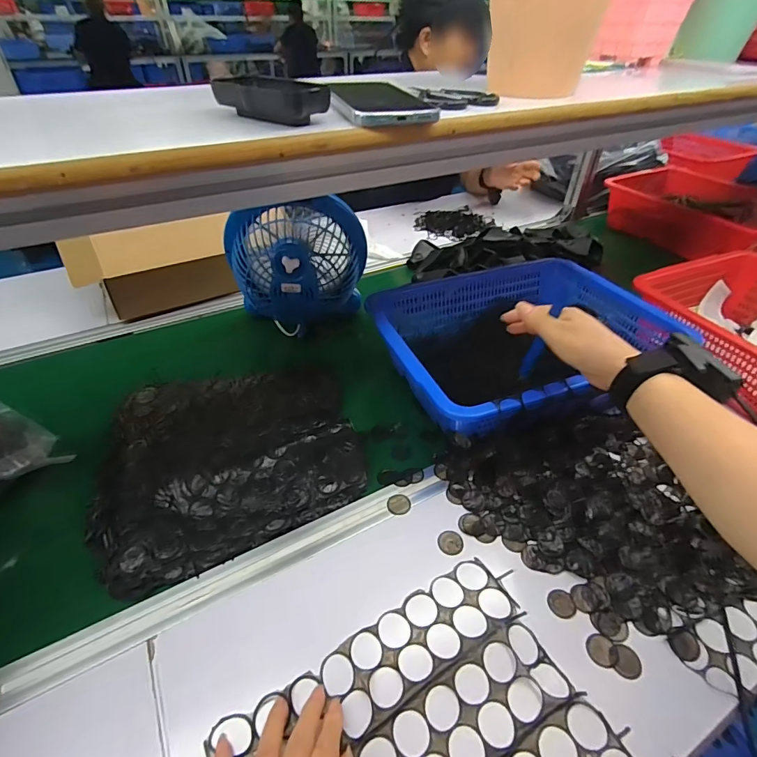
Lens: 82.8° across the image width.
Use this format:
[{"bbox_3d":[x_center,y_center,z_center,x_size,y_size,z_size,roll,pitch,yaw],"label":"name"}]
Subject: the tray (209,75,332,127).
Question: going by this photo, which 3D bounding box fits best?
[{"bbox_3d":[-0.095,-0.245,0.371,0.103,0.031,0.048,31,49,29],"label":"tray"}]

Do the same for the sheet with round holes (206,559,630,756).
[{"bbox_3d":[0.042,0.299,0.345,0.272,0.008,0.206,-22,47,-23],"label":"sheet with round holes"}]

